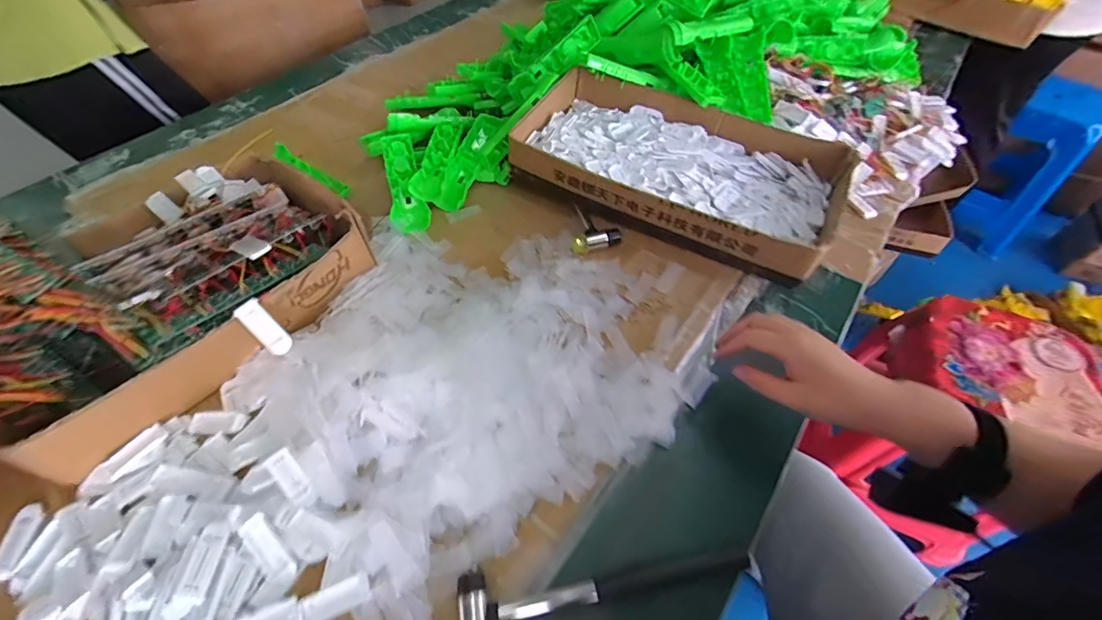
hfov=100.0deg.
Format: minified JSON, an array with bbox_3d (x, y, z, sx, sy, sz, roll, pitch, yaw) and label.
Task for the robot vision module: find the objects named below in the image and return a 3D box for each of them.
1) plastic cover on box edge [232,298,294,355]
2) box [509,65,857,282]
[{"bbox_3d":[-0.279,0.018,0.451,0.023,0.006,0.058,-46,109,-30],"label":"plastic cover on box edge"},{"bbox_3d":[0.170,-0.194,0.650,0.417,0.095,0.237,24,56,17],"label":"box"}]

